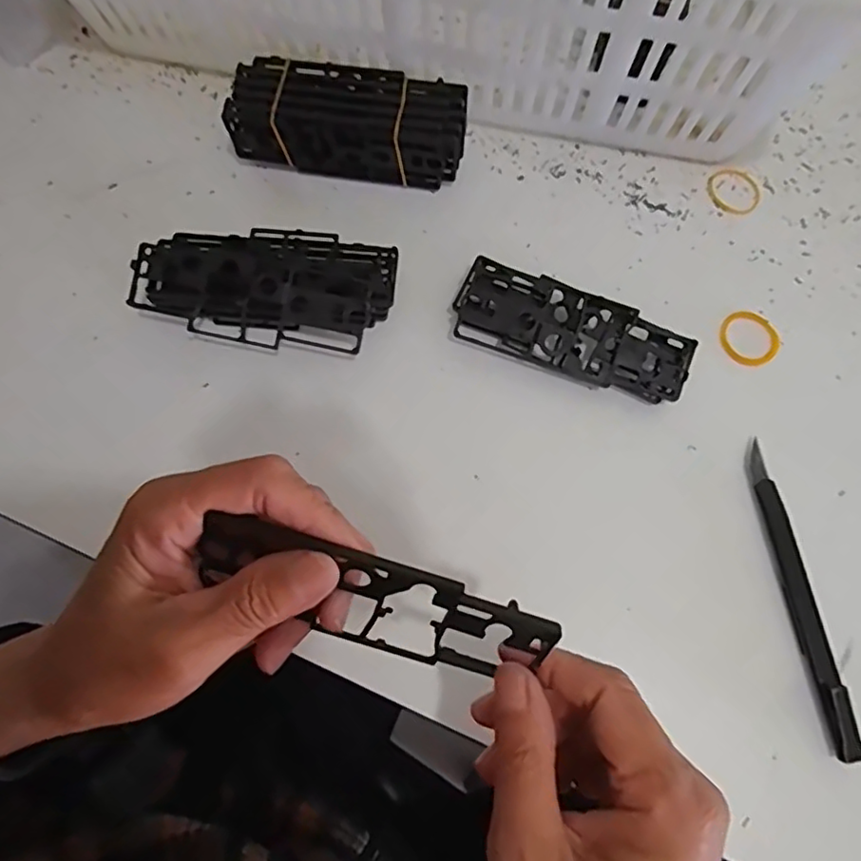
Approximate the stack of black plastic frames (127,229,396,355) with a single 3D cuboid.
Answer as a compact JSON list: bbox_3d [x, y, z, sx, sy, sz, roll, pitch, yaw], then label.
[{"bbox_3d":[-0.086,-0.075,0.328,0.129,0.033,0.064,5,72,2],"label":"stack of black plastic frames"}]

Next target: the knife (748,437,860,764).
[{"bbox_3d":[0.178,0.078,0.292,0.013,0.010,0.143,-8,72,-2],"label":"knife"}]

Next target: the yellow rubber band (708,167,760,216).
[{"bbox_3d":[0.183,-0.144,0.365,0.032,0.004,0.032,29,74,9],"label":"yellow rubber band"}]

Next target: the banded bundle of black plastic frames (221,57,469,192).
[{"bbox_3d":[-0.046,-0.178,0.355,0.130,0.046,0.044,8,72,3],"label":"banded bundle of black plastic frames"}]

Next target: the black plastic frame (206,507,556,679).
[{"bbox_3d":[-0.019,0.059,0.207,0.120,0.044,0.005,18,37,-2],"label":"black plastic frame"}]

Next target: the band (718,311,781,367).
[{"bbox_3d":[0.177,-0.051,0.337,0.032,0.004,0.034,0,72,1],"label":"band"}]

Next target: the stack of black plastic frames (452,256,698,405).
[{"bbox_3d":[0.076,-0.053,0.328,0.123,0.021,0.045,19,73,7],"label":"stack of black plastic frames"}]

